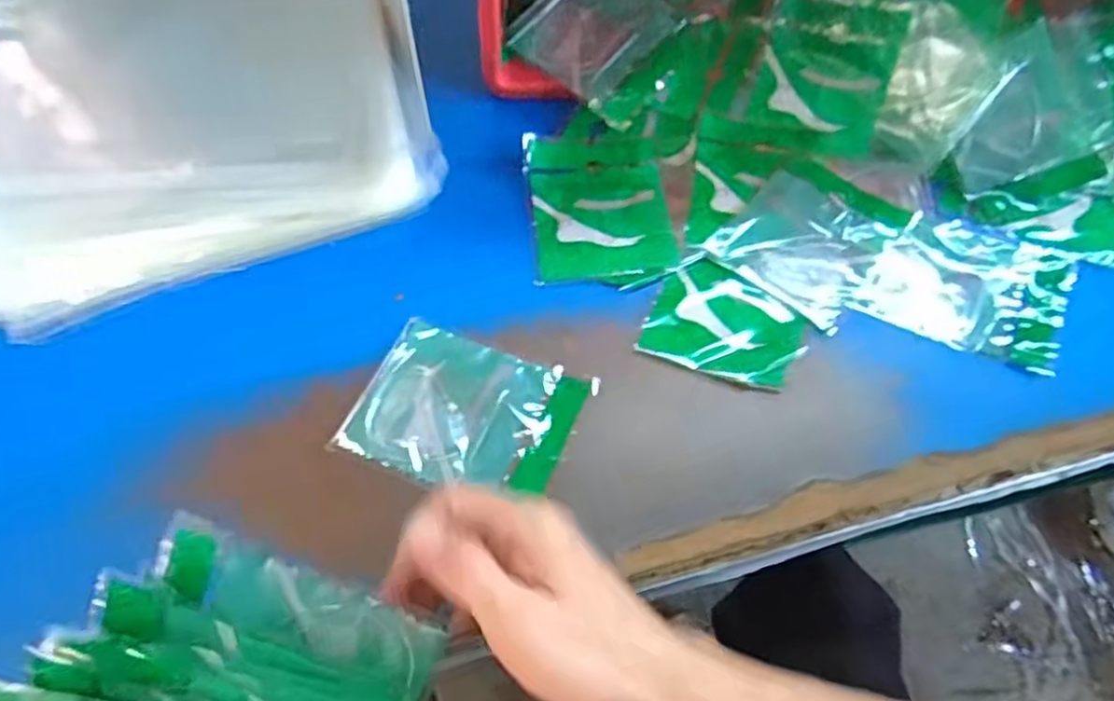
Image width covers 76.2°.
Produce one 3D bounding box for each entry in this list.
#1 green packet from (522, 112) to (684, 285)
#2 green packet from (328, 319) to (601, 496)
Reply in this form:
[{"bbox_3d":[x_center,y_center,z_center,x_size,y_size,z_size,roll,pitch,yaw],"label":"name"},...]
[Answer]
[{"bbox_3d":[0.032,-0.117,0.549,0.105,0.009,0.146,-4,59,-3],"label":"green packet"},{"bbox_3d":[-0.057,0.040,0.454,0.134,0.007,0.102,18,61,11],"label":"green packet"}]

